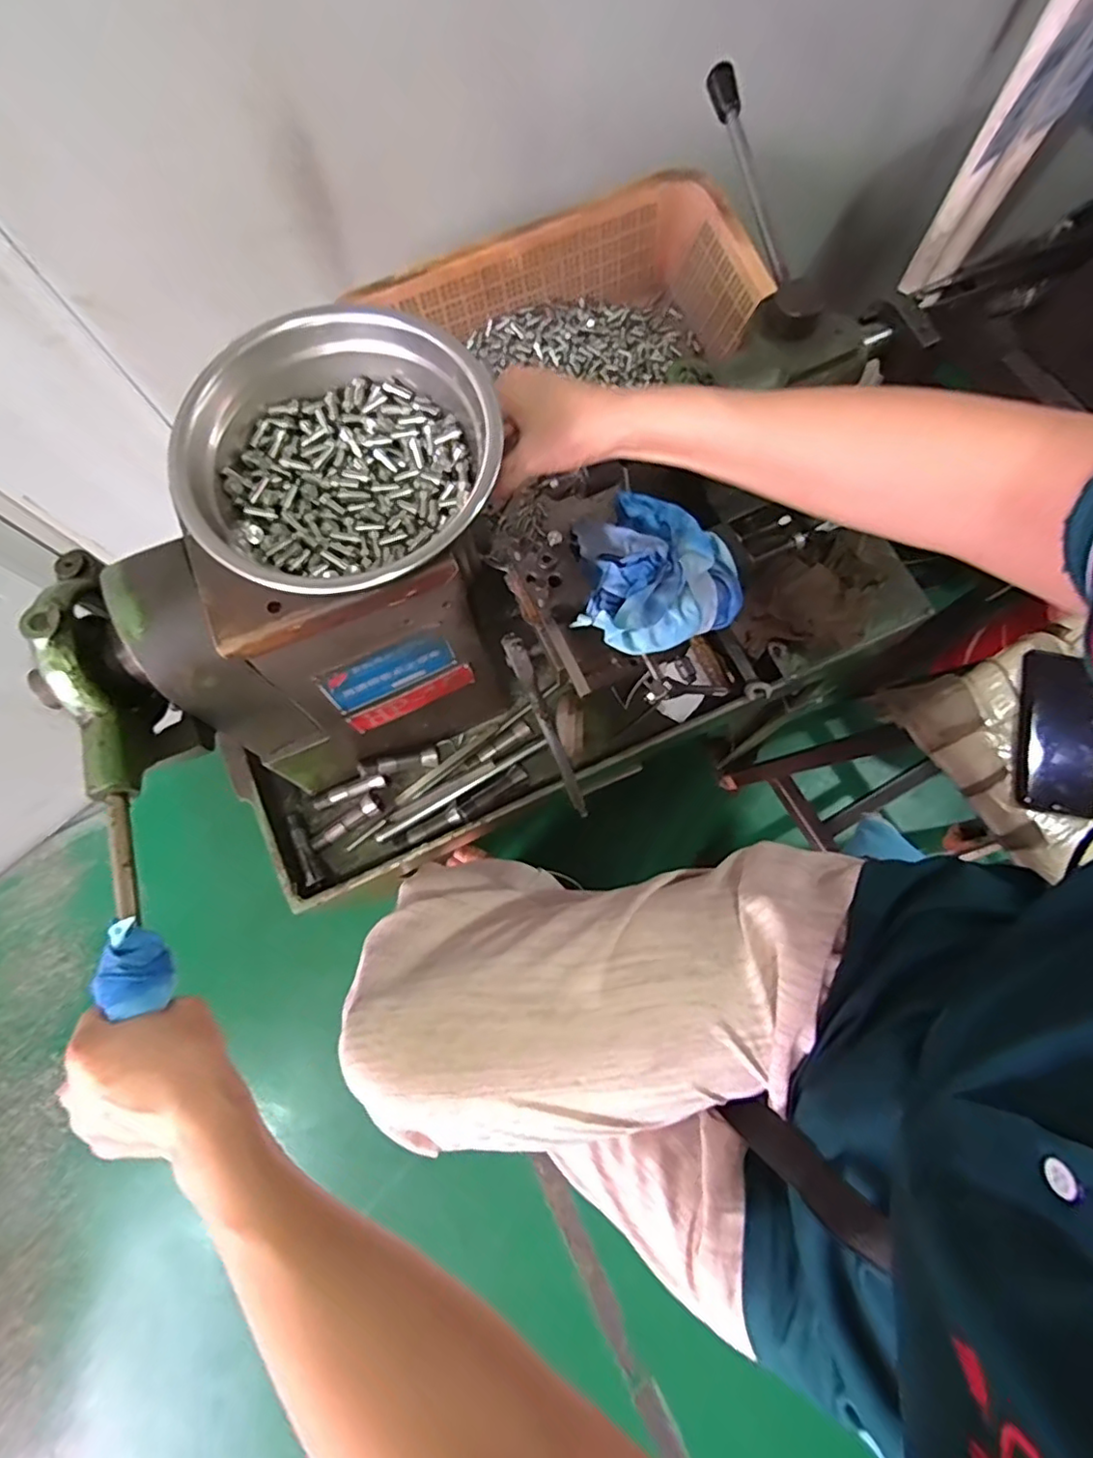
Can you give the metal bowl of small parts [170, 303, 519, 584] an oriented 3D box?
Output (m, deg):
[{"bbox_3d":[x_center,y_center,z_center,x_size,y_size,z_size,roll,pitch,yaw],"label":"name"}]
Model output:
[{"bbox_3d":[-0.118,-0.155,0.346,0.165,0.055,0.147,-41,79,-8],"label":"metal bowl of small parts"}]

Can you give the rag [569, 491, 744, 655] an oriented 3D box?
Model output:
[{"bbox_3d":[0.071,-0.113,0.420,0.113,0.039,0.116,-34,78,-7],"label":"rag"}]

